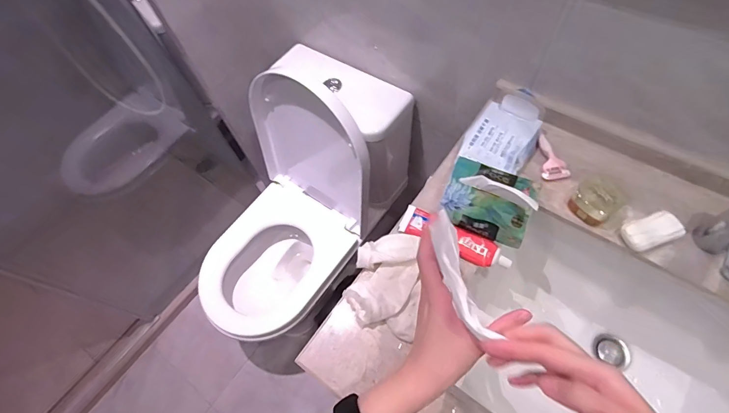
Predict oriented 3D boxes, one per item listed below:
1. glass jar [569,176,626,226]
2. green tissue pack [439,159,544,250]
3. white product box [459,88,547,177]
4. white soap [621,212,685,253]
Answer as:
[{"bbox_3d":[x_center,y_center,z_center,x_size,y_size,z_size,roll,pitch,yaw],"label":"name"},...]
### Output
[{"bbox_3d":[0.355,-0.011,0.563,0.062,0.048,0.066,-1,63,2],"label":"glass jar"},{"bbox_3d":[0.188,-0.016,0.547,0.126,0.100,0.100,22,66,13],"label":"green tissue pack"},{"bbox_3d":[0.244,-0.130,0.633,0.113,0.053,0.155,30,68,17],"label":"white product box"},{"bbox_3d":[0.425,0.037,0.543,0.081,0.025,0.046,-20,64,-7],"label":"white soap"}]

